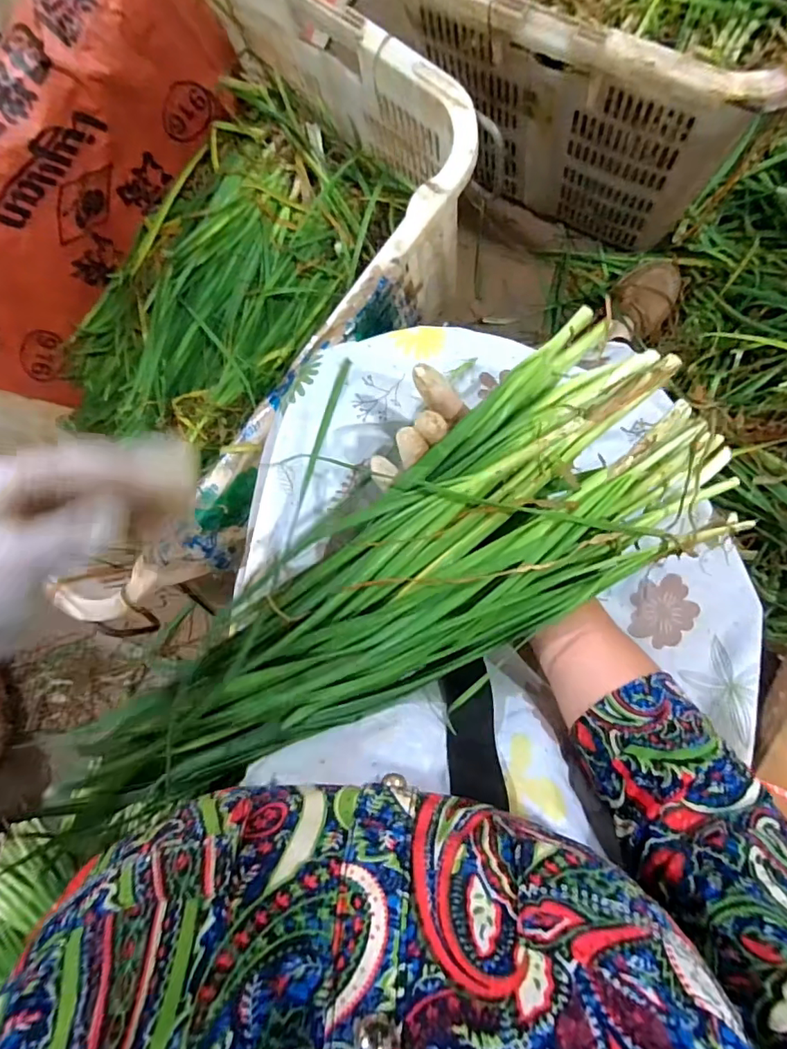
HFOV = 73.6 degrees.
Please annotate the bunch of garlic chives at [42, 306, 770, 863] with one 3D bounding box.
[{"bbox_3d":[-0.016,0.050,0.335,0.443,0.046,0.138,-34,84,5],"label":"bunch of garlic chives"}]

